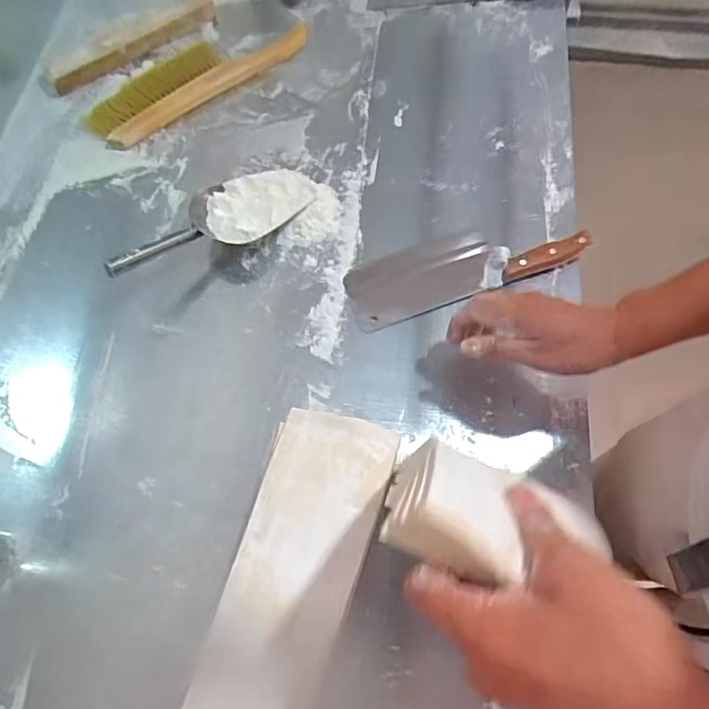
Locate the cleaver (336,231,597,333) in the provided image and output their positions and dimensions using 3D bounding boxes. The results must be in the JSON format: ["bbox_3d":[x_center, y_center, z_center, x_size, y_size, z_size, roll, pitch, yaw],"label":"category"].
[{"bbox_3d":[0.132,-0.117,0.679,0.290,0.025,0.093,-18,68,-7],"label":"cleaver"}]

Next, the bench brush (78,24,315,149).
[{"bbox_3d":[-0.221,-0.397,0.793,0.326,0.032,0.083,-34,71,-13],"label":"bench brush"}]

